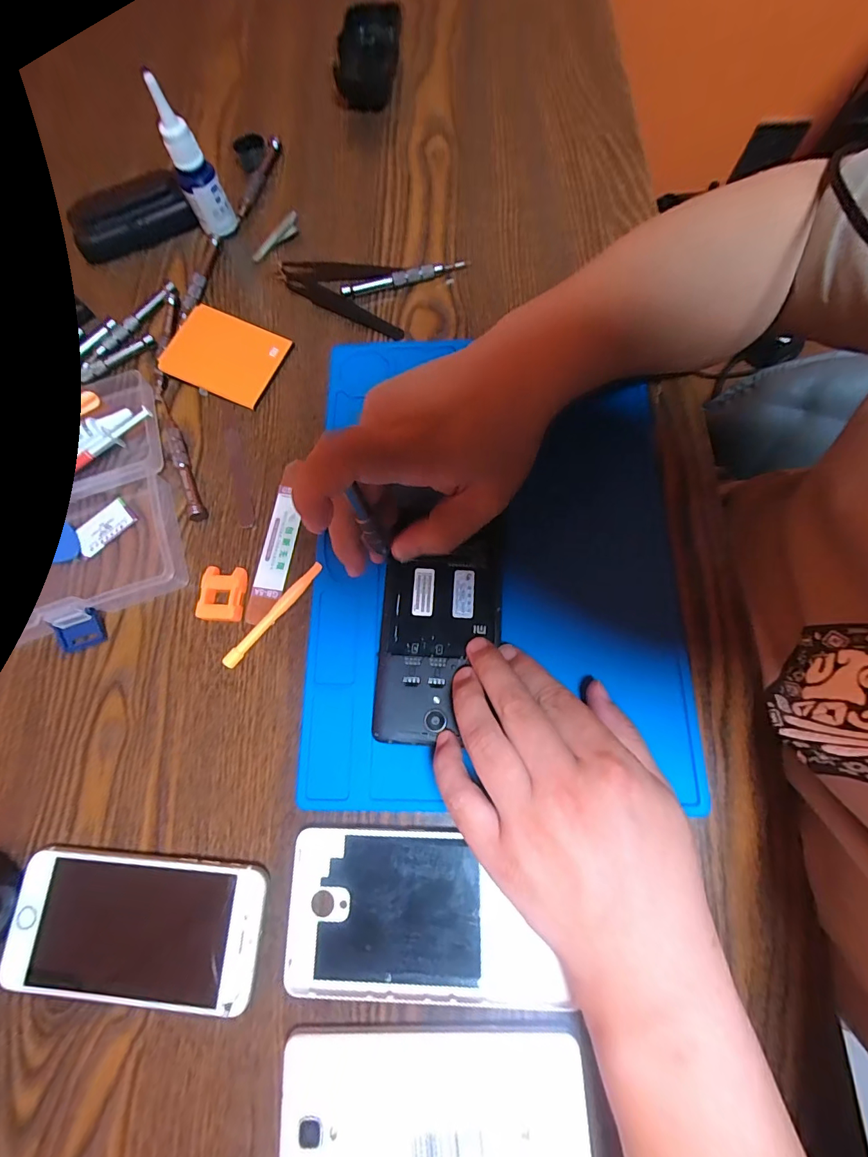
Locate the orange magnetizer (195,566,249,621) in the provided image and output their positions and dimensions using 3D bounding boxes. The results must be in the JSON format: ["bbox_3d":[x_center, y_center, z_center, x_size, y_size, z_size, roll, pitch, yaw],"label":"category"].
[{"bbox_3d":[-0.135,0.010,0.284,0.027,0.012,0.034,2,74,3],"label":"orange magnetizer"}]

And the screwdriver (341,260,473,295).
[{"bbox_3d":[-0.023,-0.240,0.352,0.102,0.013,0.010,-16,74,-2],"label":"screwdriver"}]

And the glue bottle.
[{"bbox_3d":[-0.184,-0.312,0.336,0.027,0.091,0.020,-44,77,-10],"label":"glue bottle"}]

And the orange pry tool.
[{"bbox_3d":[-0.101,0.022,0.282,0.008,0.007,0.083,38,79,12],"label":"orange pry tool"}]

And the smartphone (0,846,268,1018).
[{"bbox_3d":[-0.158,0.186,0.236,0.133,0.010,0.065,3,74,3],"label":"smartphone"}]

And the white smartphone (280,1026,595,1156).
[{"bbox_3d":[0.000,0.257,0.208,0.140,0.011,0.071,-3,74,2],"label":"white smartphone"}]

